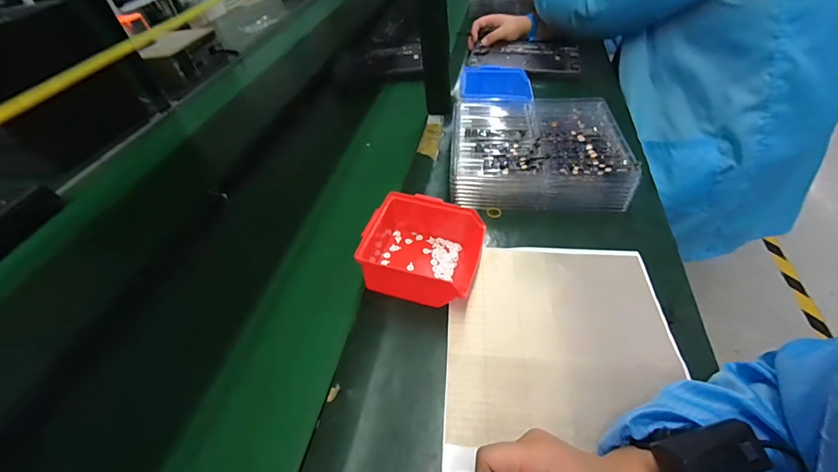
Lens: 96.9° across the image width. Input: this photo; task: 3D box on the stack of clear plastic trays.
[{"bbox_3d":[0.183,-0.146,0.607,0.257,0.058,0.237,-1,46,7],"label":"stack of clear plastic trays"}]

